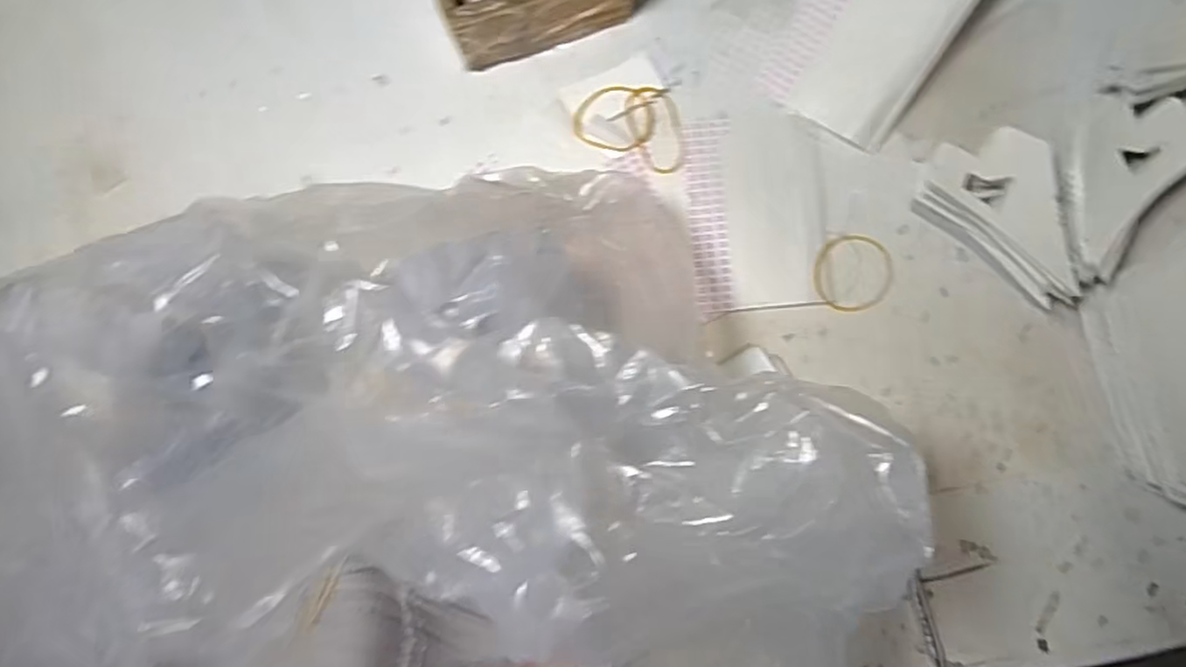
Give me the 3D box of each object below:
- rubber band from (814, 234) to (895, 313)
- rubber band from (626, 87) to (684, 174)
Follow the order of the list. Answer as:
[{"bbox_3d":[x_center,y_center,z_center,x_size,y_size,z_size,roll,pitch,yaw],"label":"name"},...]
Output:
[{"bbox_3d":[0.143,-0.033,0.378,0.043,0.004,0.043,0,85,3],"label":"rubber band"},{"bbox_3d":[0.037,-0.116,0.390,0.029,0.004,0.052,-18,84,2],"label":"rubber band"}]

